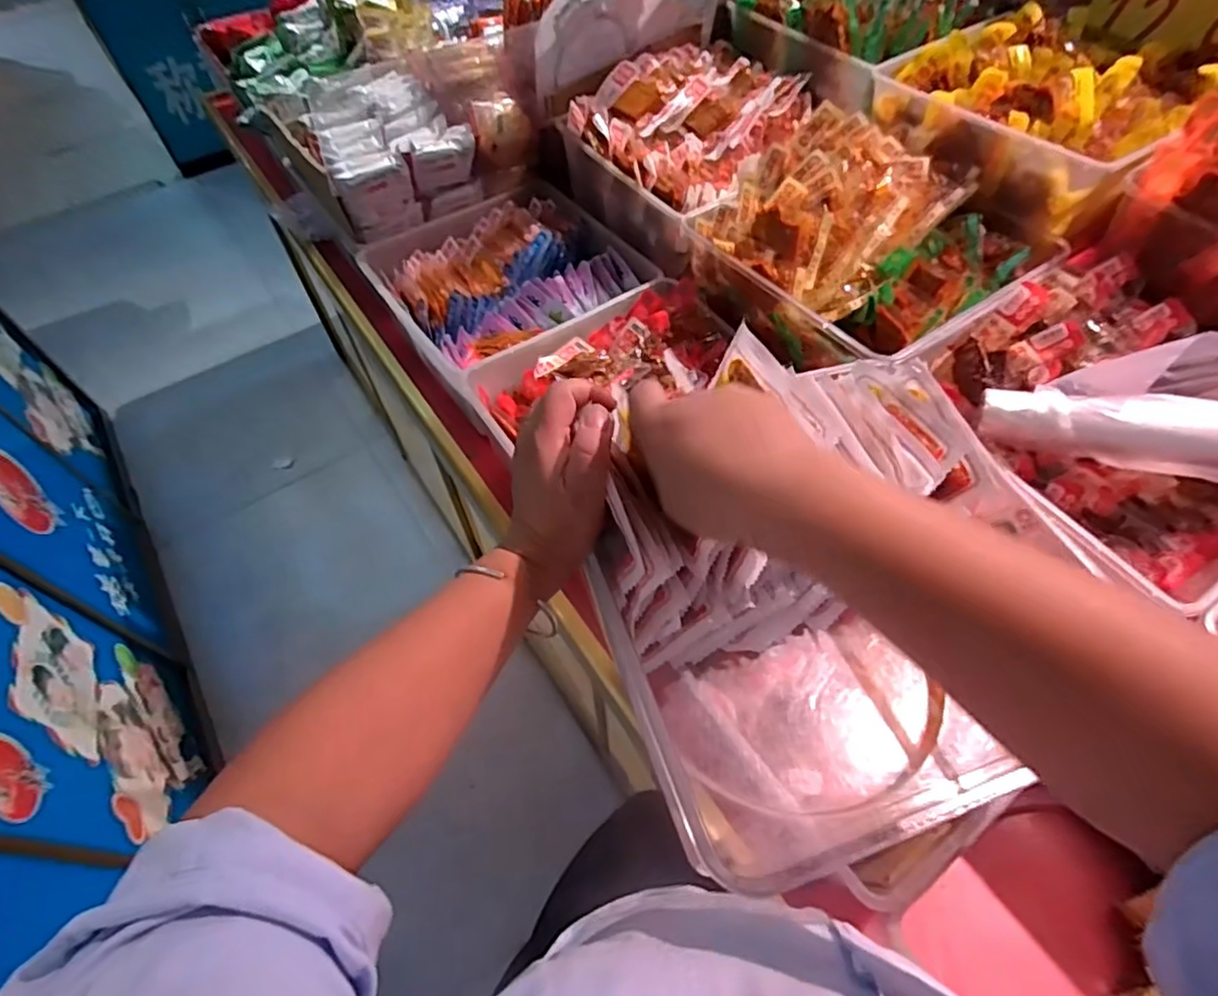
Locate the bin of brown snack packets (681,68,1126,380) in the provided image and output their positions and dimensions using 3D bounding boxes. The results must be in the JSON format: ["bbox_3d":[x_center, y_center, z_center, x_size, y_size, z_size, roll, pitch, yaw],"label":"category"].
[{"bbox_3d":[0.279,-0.303,0.703,0.313,0.133,0.327,-32,60,-18],"label":"bin of brown snack packets"}]

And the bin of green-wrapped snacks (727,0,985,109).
[{"bbox_3d":[0.332,-0.660,0.870,0.247,0.098,0.279,-32,60,-18],"label":"bin of green-wrapped snacks"}]

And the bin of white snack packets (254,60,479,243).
[{"bbox_3d":[-0.331,-0.497,0.890,0.198,0.116,0.300,-29,59,-16],"label":"bin of white snack packets"}]

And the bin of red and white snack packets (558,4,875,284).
[{"bbox_3d":[0.127,-0.483,0.854,0.317,0.142,0.305,-29,59,-16],"label":"bin of red and white snack packets"}]

